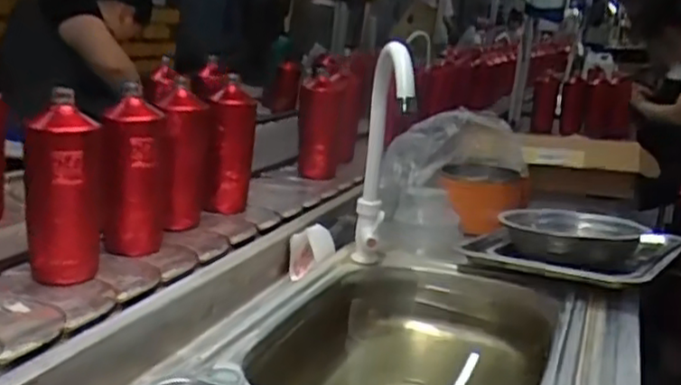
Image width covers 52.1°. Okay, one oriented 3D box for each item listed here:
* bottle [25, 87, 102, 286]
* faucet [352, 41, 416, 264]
[{"bbox_3d":[-0.305,0.002,0.776,0.081,0.193,0.073,0,17,-20],"label":"bottle"},{"bbox_3d":[0.053,-0.044,0.871,0.041,0.351,0.106,5,45,-3],"label":"faucet"}]

